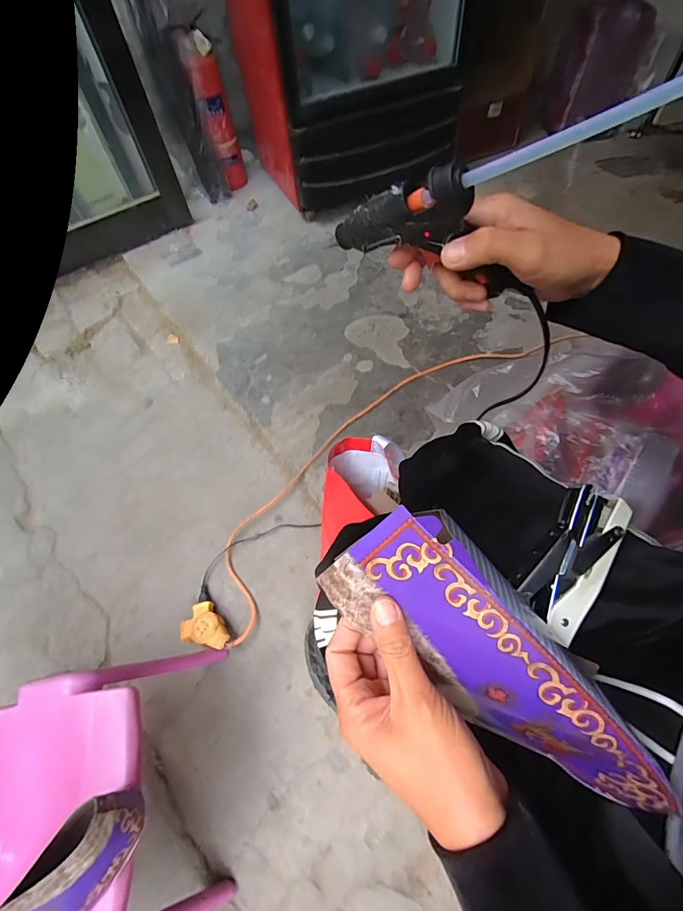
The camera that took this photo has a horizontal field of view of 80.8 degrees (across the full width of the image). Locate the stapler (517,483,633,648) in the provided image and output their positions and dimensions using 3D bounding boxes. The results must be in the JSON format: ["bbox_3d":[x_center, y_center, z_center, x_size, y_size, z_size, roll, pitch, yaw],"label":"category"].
[{"bbox_3d":[0.186,0.082,0.318,0.051,0.033,0.119,30,64,20],"label":"stapler"}]

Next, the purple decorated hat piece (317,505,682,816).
[{"bbox_3d":[0.101,0.134,0.253,0.241,0.026,0.089,44,110,2],"label":"purple decorated hat piece"}]

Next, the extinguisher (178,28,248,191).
[{"bbox_3d":[-0.416,-1.123,1.361,0.099,0.434,0.109,-15,63,-2],"label":"extinguisher"}]

